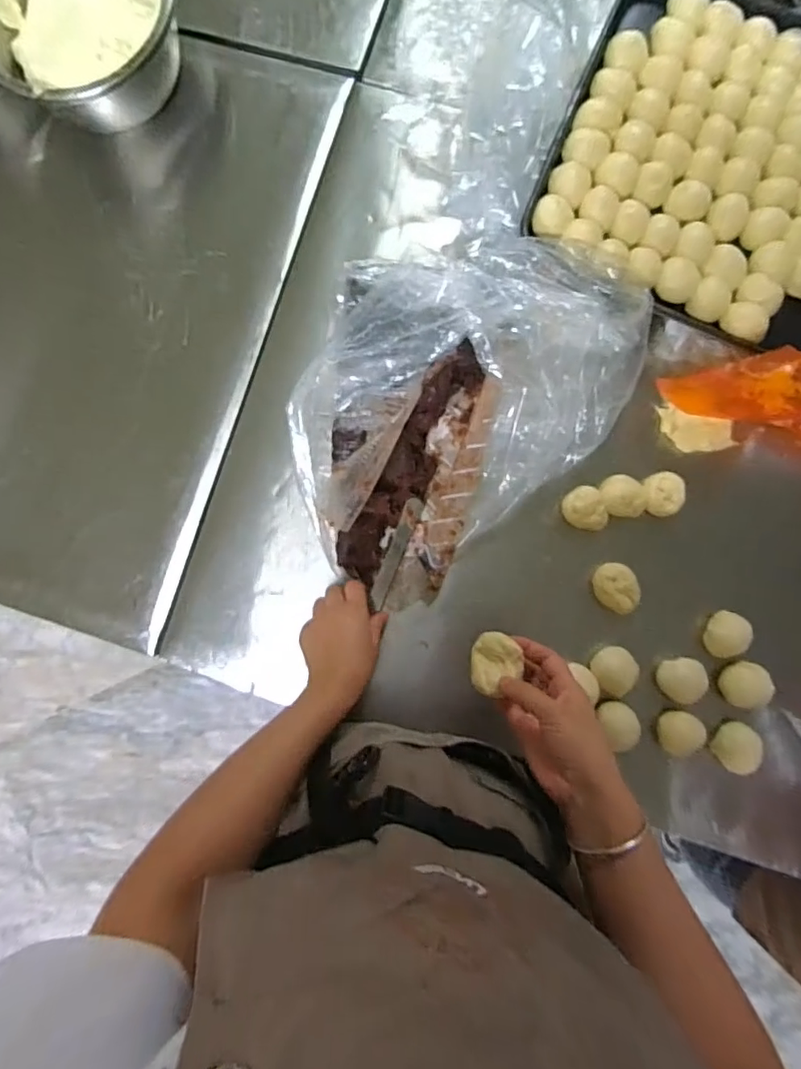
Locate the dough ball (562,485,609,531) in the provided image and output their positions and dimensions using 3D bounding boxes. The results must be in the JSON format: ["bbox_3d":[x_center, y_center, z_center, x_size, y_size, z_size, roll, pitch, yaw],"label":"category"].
[{"bbox_3d":[0.224,-0.029,0.662,0.046,0.034,0.057,-45,85,-2],"label":"dough ball"}]

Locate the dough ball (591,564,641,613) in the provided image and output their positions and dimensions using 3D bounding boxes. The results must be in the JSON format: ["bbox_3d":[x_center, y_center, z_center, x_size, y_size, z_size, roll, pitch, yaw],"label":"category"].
[{"bbox_3d":[0.260,0.065,0.668,0.046,0.045,0.062,-20,85,0],"label":"dough ball"}]

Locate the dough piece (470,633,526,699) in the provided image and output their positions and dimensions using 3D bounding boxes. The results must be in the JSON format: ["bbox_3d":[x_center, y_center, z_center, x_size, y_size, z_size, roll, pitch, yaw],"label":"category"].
[{"bbox_3d":[0.090,0.123,0.518,0.043,0.022,0.058,1,71,29],"label":"dough piece"}]

